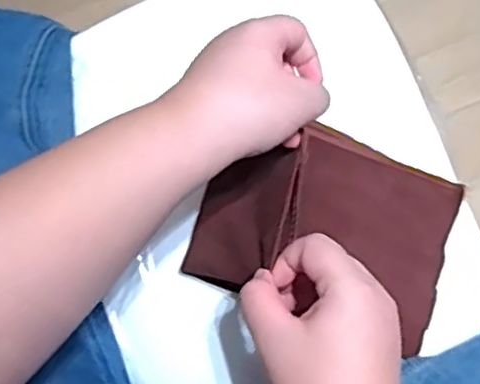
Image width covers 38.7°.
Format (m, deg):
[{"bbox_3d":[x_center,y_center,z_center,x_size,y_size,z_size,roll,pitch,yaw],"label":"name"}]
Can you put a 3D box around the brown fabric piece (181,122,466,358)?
[{"bbox_3d":[0.069,0.018,0.497,0.186,0.088,0.140,20,79,4],"label":"brown fabric piece"}]

